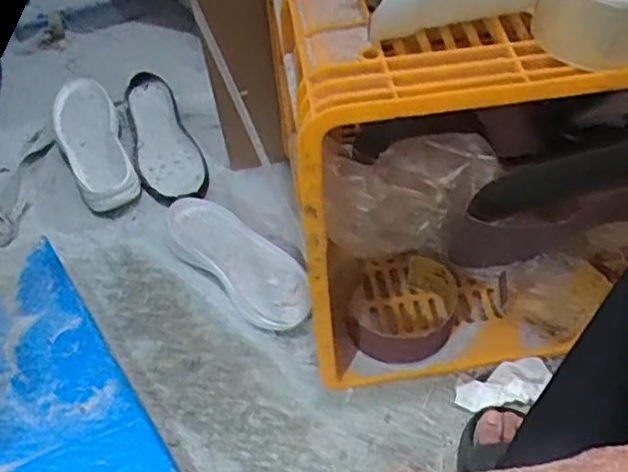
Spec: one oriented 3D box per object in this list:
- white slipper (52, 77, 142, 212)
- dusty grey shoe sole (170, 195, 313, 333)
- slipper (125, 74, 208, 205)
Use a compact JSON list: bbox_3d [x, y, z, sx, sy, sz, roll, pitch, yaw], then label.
[{"bbox_3d":[-0.349,-0.150,1.032,0.103,0.042,0.247,-21,70,-12],"label":"white slipper"},{"bbox_3d":[-0.103,0.035,0.925,0.110,0.039,0.264,-38,59,-22],"label":"dusty grey shoe sole"},{"bbox_3d":[-0.249,-0.163,1.055,0.103,0.046,0.294,-21,54,-11],"label":"slipper"}]

